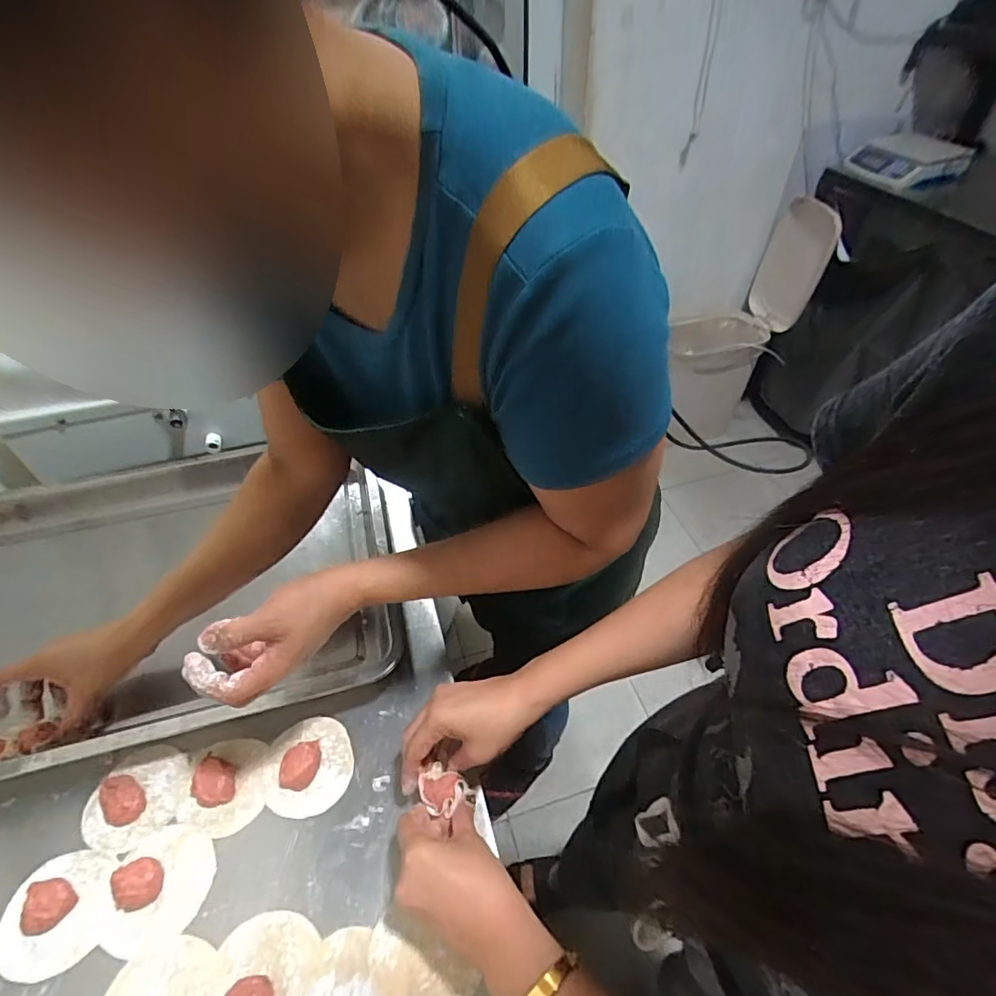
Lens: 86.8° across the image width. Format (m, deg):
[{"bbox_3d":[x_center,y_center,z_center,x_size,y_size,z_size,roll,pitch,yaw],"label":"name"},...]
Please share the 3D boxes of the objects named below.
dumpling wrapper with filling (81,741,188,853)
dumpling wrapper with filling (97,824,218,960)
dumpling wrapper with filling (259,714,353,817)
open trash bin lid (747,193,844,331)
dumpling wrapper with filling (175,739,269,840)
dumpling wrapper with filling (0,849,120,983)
[{"bbox_3d":[-0.326,0.266,0.474,0.081,0.018,0.085,-1,46,1],"label":"dumpling wrapper with filling"},{"bbox_3d":[-0.274,0.308,0.423,0.079,0.018,0.080,-22,49,-18],"label":"dumpling wrapper with filling"},{"bbox_3d":[-0.176,0.241,0.485,0.077,0.021,0.085,-14,47,-11],"label":"dumpling wrapper with filling"},{"bbox_3d":[0.887,-0.695,1.602,0.175,0.364,0.068,27,40,21],"label":"open trash bin lid"},{"bbox_3d":[-0.250,0.253,0.473,0.072,0.025,0.081,-8,46,-5],"label":"dumpling wrapper with filling"},{"bbox_3d":[-0.349,0.323,0.412,0.079,0.017,0.078,-1,46,1],"label":"dumpling wrapper with filling"}]

